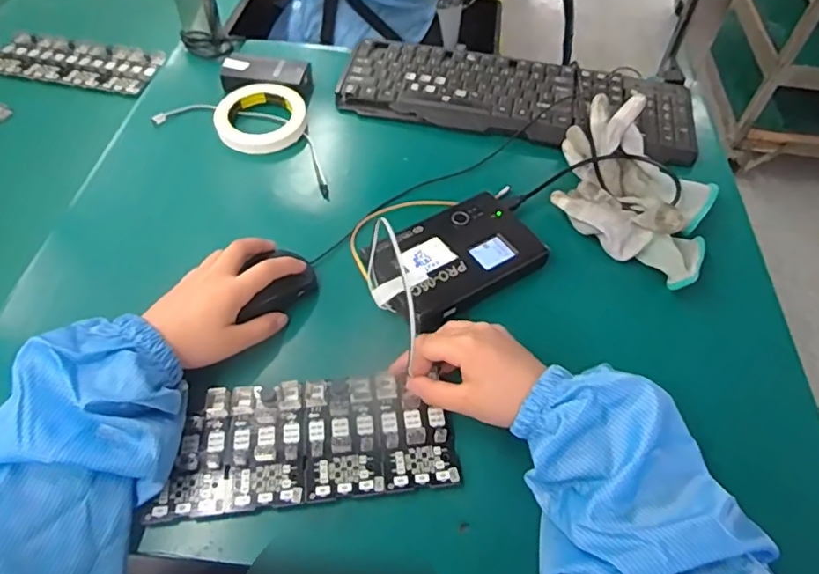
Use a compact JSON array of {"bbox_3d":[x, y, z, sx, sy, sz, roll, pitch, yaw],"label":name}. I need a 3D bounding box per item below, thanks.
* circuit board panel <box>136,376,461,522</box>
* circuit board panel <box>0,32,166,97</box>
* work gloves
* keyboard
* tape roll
[{"bbox_3d":[-0.074,0.117,0.433,0.212,0.009,0.095,-4,53,-5],"label":"circuit board panel"},{"bbox_3d":[-0.451,-0.311,0.769,0.227,0.008,0.104,11,53,5],"label":"circuit board panel"},{"bbox_3d":[0.232,-0.108,0.581,0.162,0.055,0.205,21,55,12],"label":"work gloves"},{"bbox_3d":[0.131,-0.237,0.695,0.426,0.022,0.137,11,53,5],"label":"keyboard"},{"bbox_3d":[-0.176,-0.203,0.670,0.102,0.029,0.102,1,53,-2],"label":"tape roll"}]

